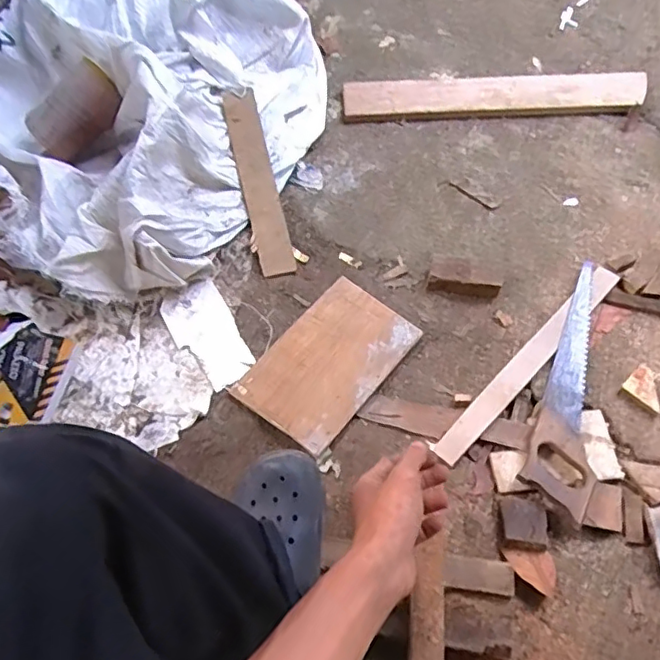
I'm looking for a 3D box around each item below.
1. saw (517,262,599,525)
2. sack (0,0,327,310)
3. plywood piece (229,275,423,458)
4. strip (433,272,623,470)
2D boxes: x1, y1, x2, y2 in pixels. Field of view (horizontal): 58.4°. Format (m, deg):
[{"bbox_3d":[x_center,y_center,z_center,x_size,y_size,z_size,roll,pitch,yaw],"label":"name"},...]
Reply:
[{"bbox_3d":[0.381,0.077,0.891,0.095,0.027,0.410,21,61,15],"label":"saw"},{"bbox_3d":[-0.401,-0.469,1.141,0.711,0.209,0.769,25,63,17],"label":"sack"},{"bbox_3d":[0.000,0.046,0.923,0.172,0.013,0.264,34,65,21],"label":"plywood piece"},{"bbox_3d":[0.312,0.044,0.912,0.425,0.011,0.041,-42,57,-18],"label":"strip"}]

